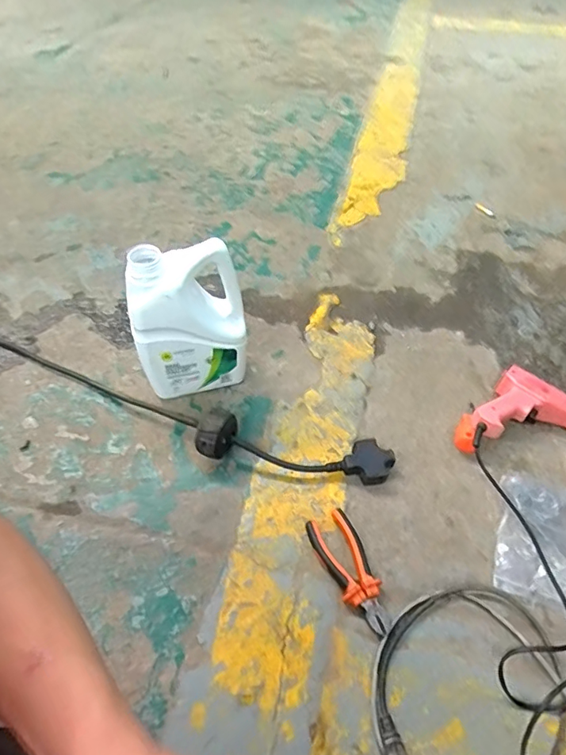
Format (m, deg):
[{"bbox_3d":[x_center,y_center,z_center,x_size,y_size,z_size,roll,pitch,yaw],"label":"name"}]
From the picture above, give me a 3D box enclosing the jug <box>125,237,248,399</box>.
[{"bbox_3d":[-0.133,-0.072,0.715,0.153,0.246,0.076,-4,52,-4],"label":"jug"}]

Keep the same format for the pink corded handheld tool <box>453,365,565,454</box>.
[{"bbox_3d":[0.363,0.079,0.719,0.186,0.058,0.165,-35,60,-25],"label":"pink corded handheld tool"}]

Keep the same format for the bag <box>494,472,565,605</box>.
[{"bbox_3d":[0.338,0.208,0.632,0.110,0.035,0.151,14,53,10],"label":"bag"}]

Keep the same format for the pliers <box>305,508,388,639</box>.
[{"bbox_3d":[0.088,0.234,0.608,0.062,0.030,0.153,-23,55,-18],"label":"pliers"}]

